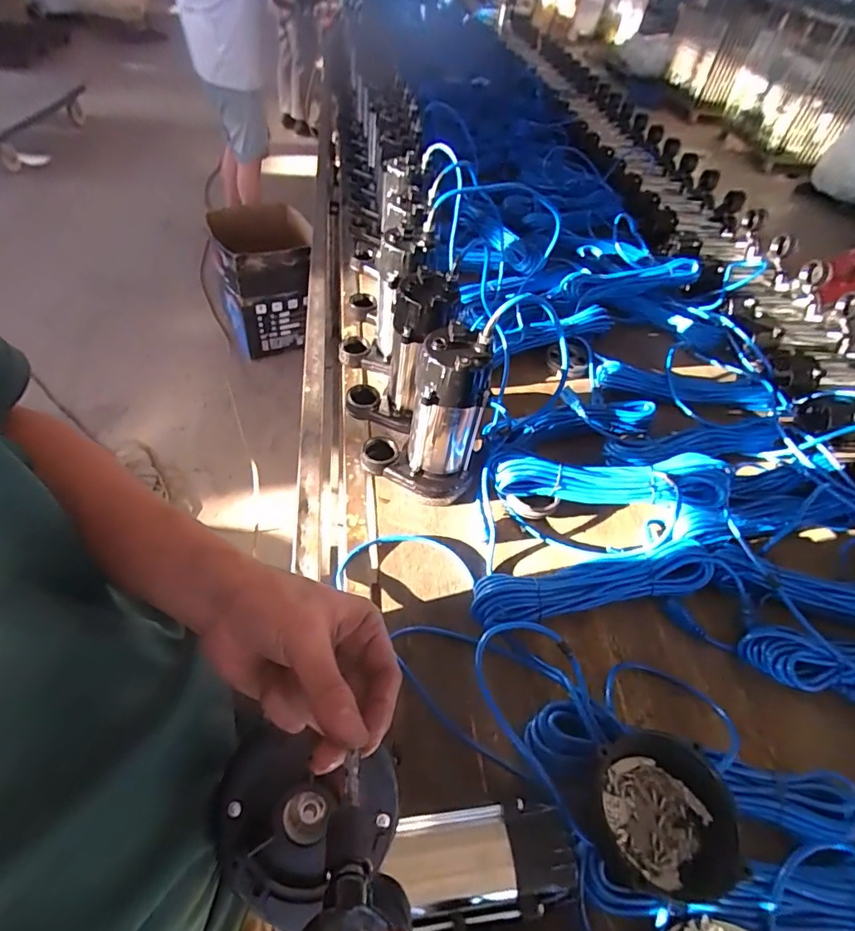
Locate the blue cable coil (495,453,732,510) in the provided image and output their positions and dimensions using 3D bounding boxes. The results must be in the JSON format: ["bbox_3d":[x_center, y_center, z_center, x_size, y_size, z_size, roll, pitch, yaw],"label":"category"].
[{"bbox_3d":[0.274,0.025,0.762,0.346,0.071,0.072,7,49,-3],"label":"blue cable coil"}]

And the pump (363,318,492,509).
[{"bbox_3d":[-0.003,-0.059,0.699,0.157,0.264,0.094,21,50,9],"label":"pump"}]

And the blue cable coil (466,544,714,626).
[{"bbox_3d":[0.224,0.160,0.675,0.336,0.041,0.061,-5,51,-12],"label":"blue cable coil"}]

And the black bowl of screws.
[{"bbox_3d":[0.217,0.331,0.482,0.114,0.077,0.125,4,49,-5],"label":"black bowl of screws"}]

